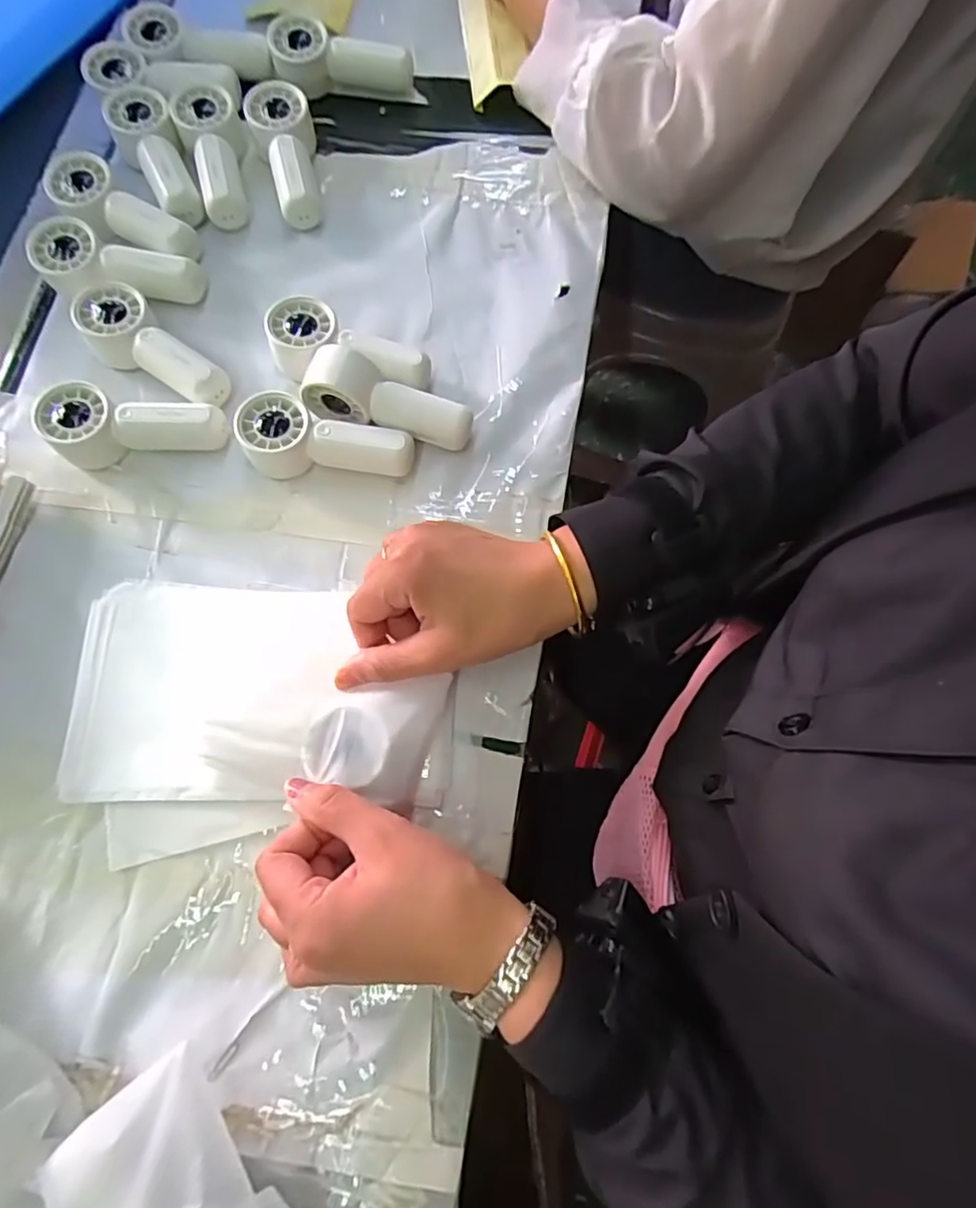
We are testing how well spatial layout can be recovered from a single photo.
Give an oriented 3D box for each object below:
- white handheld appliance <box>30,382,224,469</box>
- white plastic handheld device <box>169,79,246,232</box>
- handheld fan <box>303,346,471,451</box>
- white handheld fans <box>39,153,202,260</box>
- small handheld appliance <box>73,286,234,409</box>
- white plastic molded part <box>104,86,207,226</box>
[{"bbox_3d":[-0.232,-0.120,0.406,0.111,0.031,0.042,-7,75,-3],"label":"white handheld appliance"},{"bbox_3d":[-0.204,-0.339,0.465,0.043,0.030,0.115,-18,75,-6],"label":"white plastic handheld device"},{"bbox_3d":[-0.064,-0.132,0.403,0.107,0.040,0.031,16,74,-11],"label":"handheld fan"},{"bbox_3d":[-0.266,-0.279,0.447,0.118,0.033,0.045,35,77,9],"label":"white handheld fans"},{"bbox_3d":[-0.231,-0.171,0.419,0.118,0.033,0.045,40,78,10],"label":"small handheld appliance"},{"bbox_3d":[-0.247,-0.333,0.463,0.044,0.028,0.119,-28,77,-8],"label":"white plastic molded part"}]

